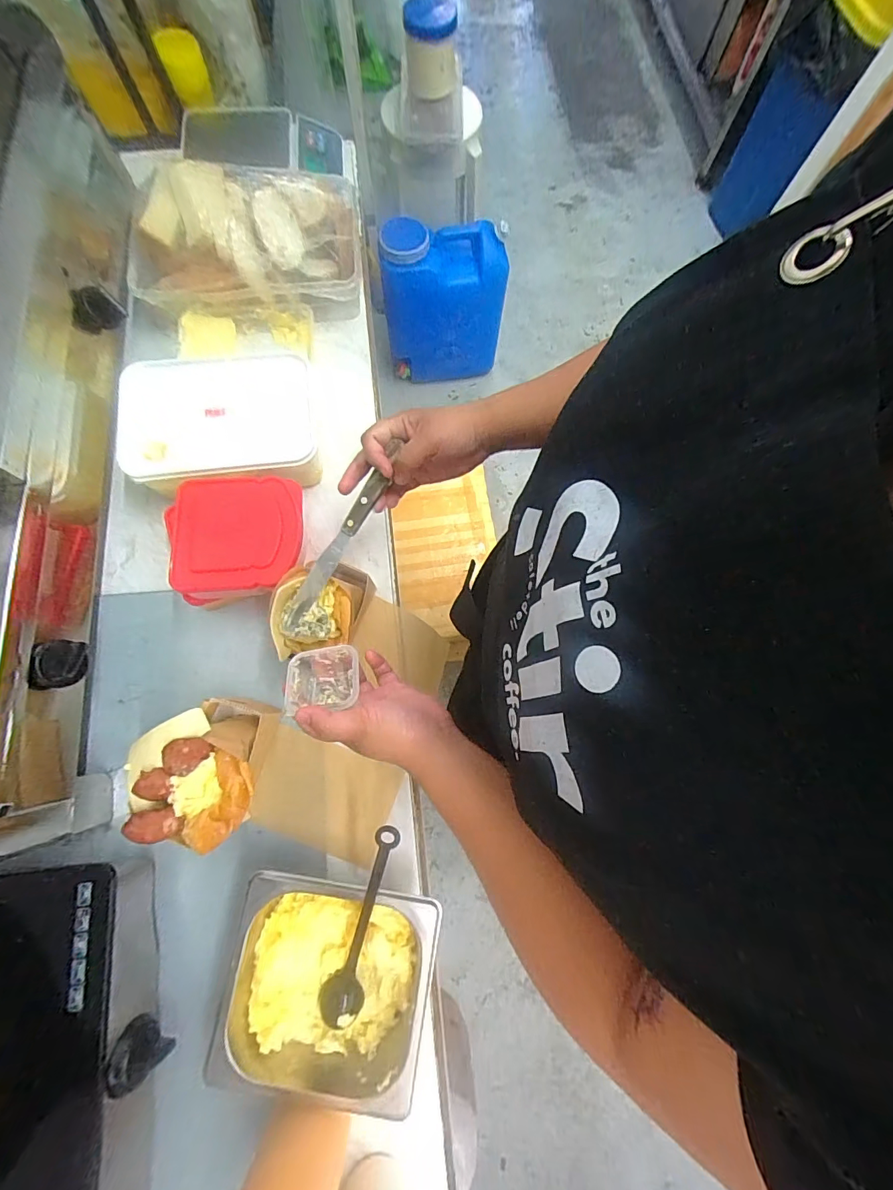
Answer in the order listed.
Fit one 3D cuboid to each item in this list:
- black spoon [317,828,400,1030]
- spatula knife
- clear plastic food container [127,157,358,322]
[{"bbox_3d":[-0.077,0.295,0.401,0.037,0.022,0.204,15,98,3],"label":"black spoon"},{"bbox_3d":[-0.094,-0.054,0.411,0.017,0.010,0.182,32,92,7],"label":"spatula knife"},{"bbox_3d":[-0.255,-0.465,0.583,0.278,0.094,0.177,-6,76,-3],"label":"clear plastic food container"}]

